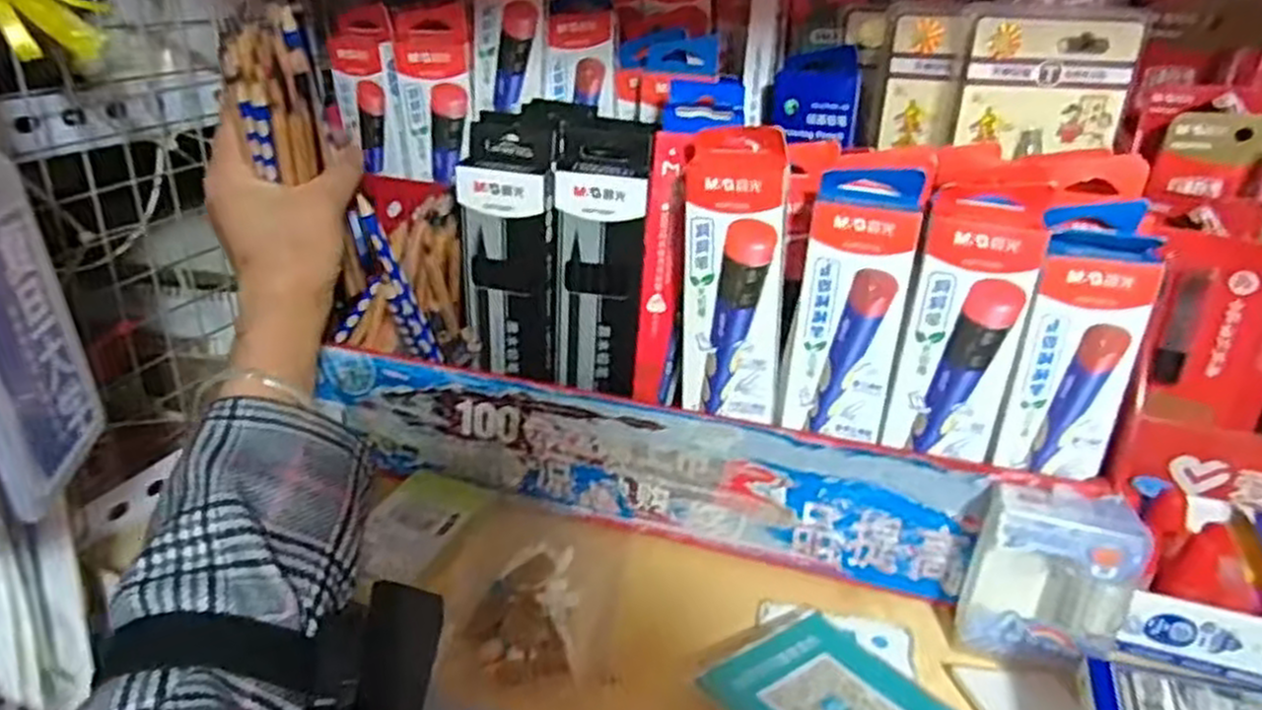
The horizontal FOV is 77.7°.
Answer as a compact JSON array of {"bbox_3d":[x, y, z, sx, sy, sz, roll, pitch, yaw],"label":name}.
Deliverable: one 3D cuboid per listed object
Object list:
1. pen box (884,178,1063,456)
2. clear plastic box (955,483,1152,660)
[{"bbox_3d":[0.156,-0.014,0.364,0.050,0.126,0.026,14,29,23],"label":"pen box"},{"bbox_3d":[0.202,0.102,0.377,0.067,0.080,0.041,13,28,20],"label":"clear plastic box"}]

